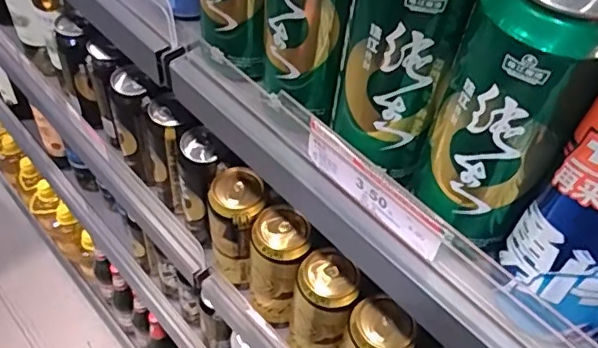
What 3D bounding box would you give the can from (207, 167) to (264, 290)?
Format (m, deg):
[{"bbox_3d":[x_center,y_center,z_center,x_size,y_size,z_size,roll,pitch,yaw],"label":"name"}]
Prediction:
[{"bbox_3d":[-0.069,0.066,0.649,0.055,0.156,0.056,2,51,-3],"label":"can"}]

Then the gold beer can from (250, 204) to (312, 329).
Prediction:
[{"bbox_3d":[-0.022,0.100,0.620,0.056,0.148,0.062,8,51,2],"label":"gold beer can"}]

